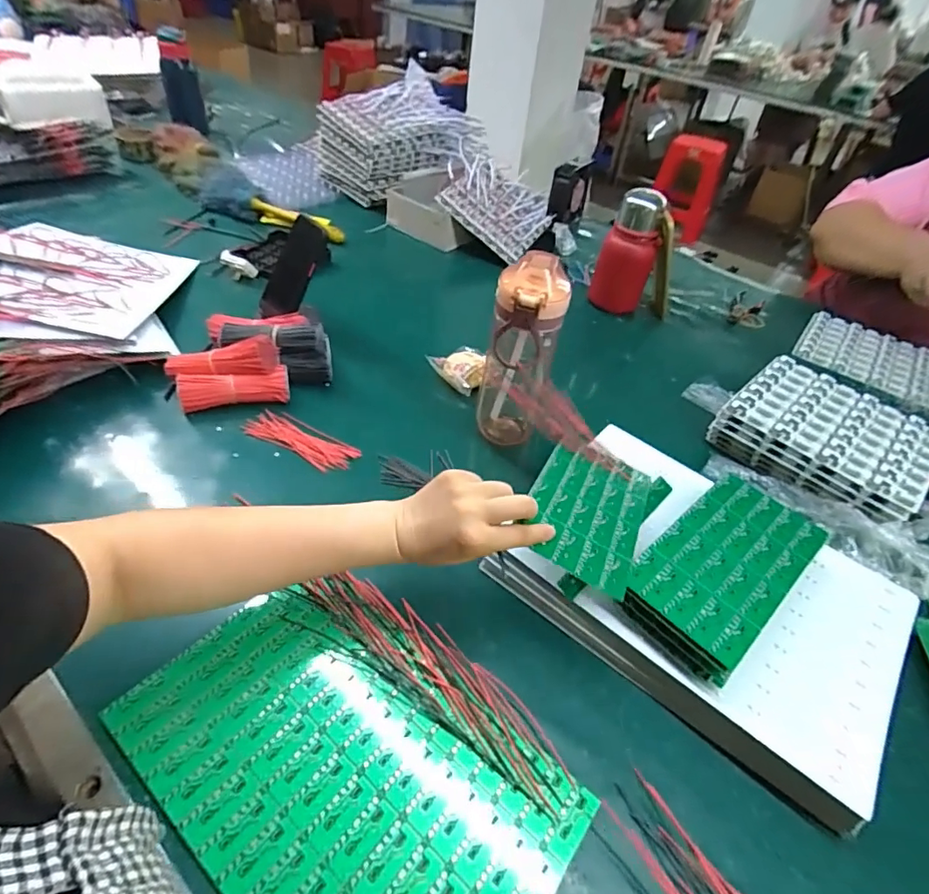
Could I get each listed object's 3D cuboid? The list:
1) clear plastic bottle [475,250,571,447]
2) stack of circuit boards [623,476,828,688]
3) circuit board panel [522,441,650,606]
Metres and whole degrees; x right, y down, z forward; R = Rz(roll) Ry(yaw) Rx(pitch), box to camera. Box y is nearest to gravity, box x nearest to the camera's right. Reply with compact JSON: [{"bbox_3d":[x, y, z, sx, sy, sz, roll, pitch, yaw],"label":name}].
[{"bbox_3d":[0.058,-0.091,0.573,0.076,0.214,0.063,9,43,2],"label":"clear plastic bottle"},{"bbox_3d":[0.223,0.104,0.465,0.195,0.033,0.101,-31,54,-32],"label":"stack of circuit boards"},{"bbox_3d":[0.111,0.053,0.478,0.098,0.007,0.177,26,37,9],"label":"circuit board panel"}]

